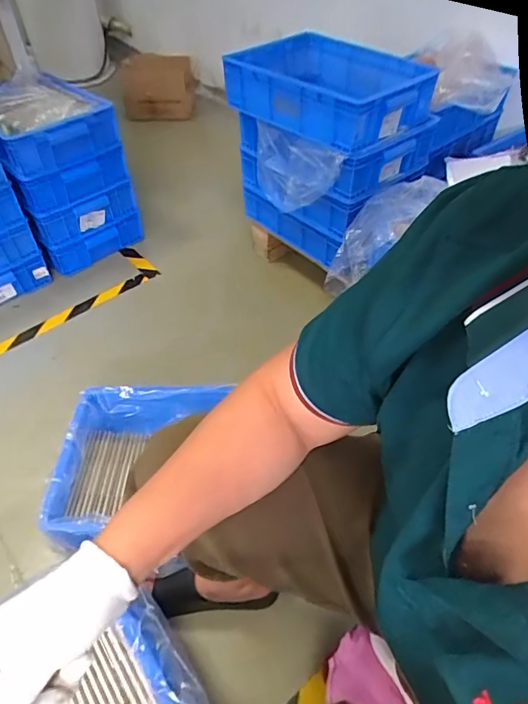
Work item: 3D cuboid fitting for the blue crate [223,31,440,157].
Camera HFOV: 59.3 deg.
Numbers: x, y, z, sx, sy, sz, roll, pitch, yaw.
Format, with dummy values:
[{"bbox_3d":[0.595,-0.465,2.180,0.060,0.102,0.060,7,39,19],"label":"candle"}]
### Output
[{"bbox_3d":[0.143,-0.631,1.095,0.297,0.131,0.430,-36,56,-27],"label":"blue crate"}]

